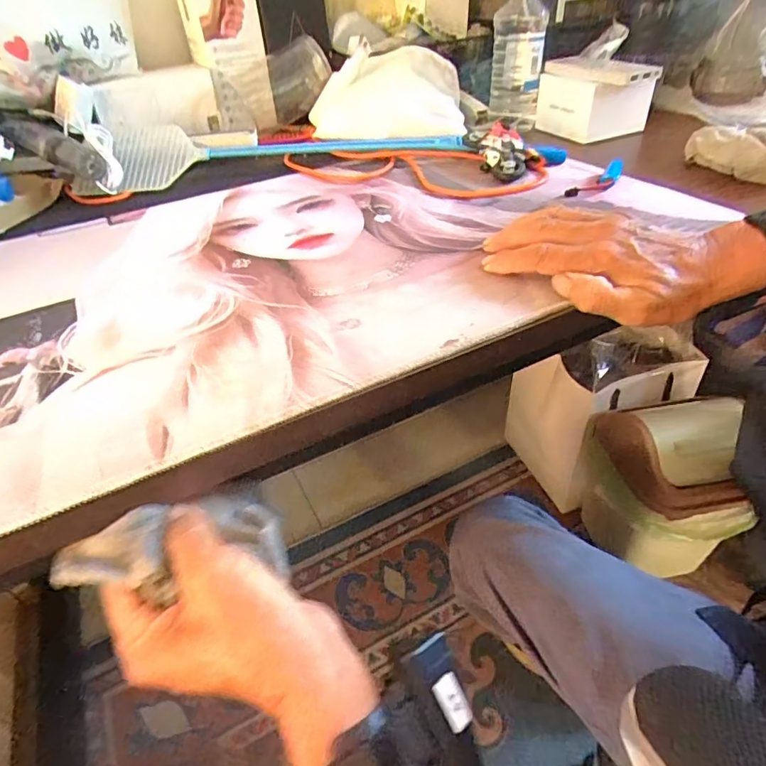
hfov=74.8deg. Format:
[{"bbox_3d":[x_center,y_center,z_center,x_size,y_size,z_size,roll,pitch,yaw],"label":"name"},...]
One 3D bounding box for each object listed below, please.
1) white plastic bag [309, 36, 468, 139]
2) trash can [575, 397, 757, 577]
[{"bbox_3d":[0.019,-0.386,0.677,0.215,0.093,0.178,20,46,24],"label":"white plastic bag"},{"bbox_3d":[0.489,0.198,0.924,0.237,0.362,0.237,-2,41,1],"label":"trash can"}]

